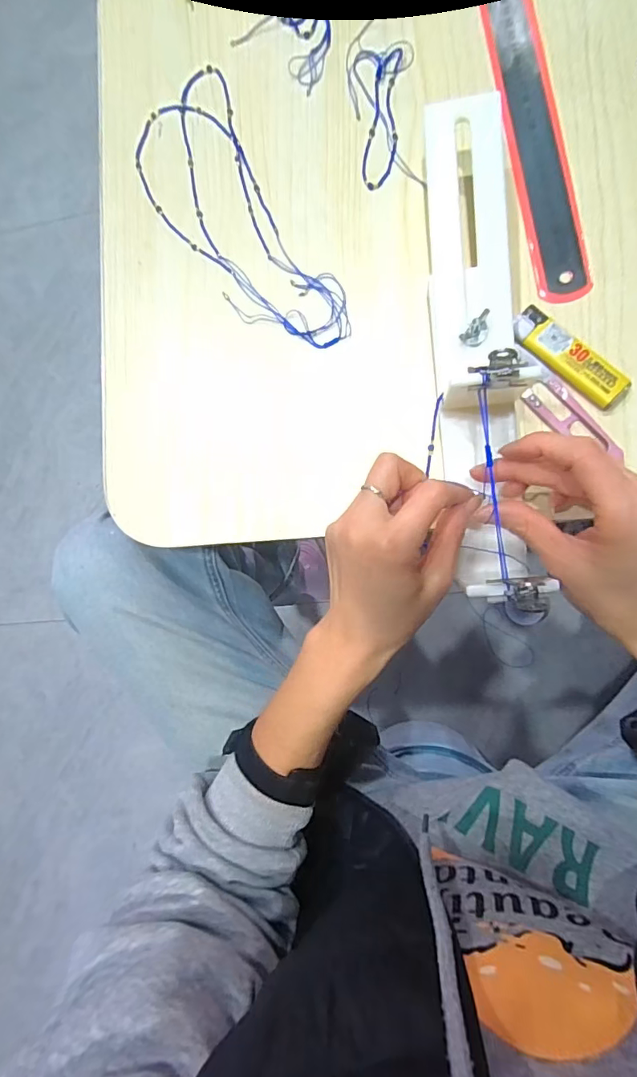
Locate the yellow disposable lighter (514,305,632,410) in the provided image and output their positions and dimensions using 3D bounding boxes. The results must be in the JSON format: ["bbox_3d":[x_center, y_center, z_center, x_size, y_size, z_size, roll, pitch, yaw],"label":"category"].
[{"bbox_3d":[0.160,-0.116,0.312,0.082,0.010,0.023,43,92,8],"label":"yellow disposable lighter"}]

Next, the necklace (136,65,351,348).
[{"bbox_3d":[-0.064,-0.236,0.361,0.089,0.005,0.246,-28,83,5],"label":"necklace"}]

